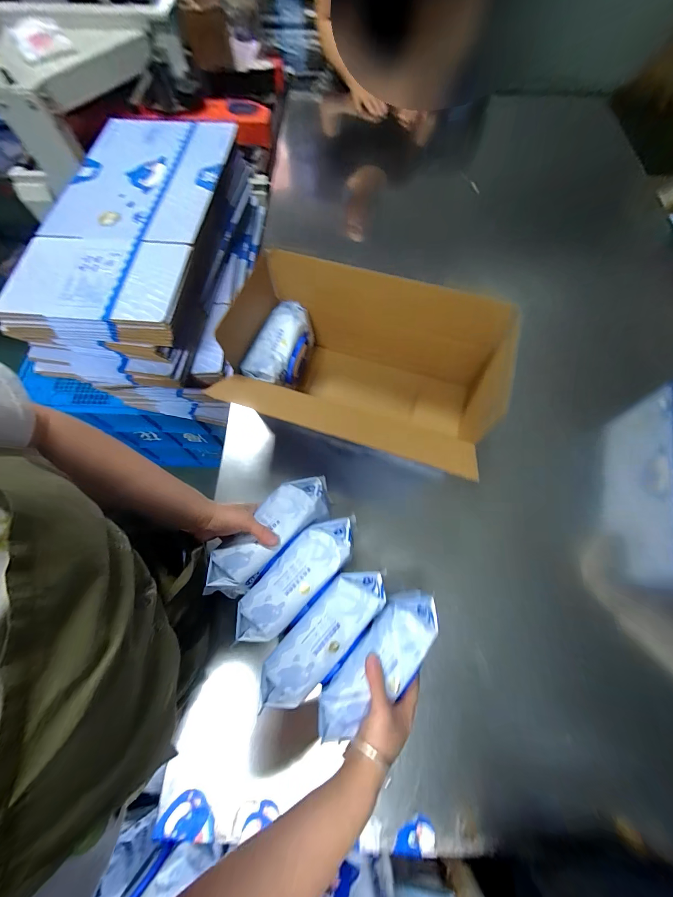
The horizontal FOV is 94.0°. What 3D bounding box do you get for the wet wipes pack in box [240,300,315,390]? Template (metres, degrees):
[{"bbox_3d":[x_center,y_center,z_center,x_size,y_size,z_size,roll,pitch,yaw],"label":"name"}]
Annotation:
[{"bbox_3d":[-0.102,-0.187,0.594,0.089,0.070,0.181,18,70,7],"label":"wet wipes pack in box"}]

